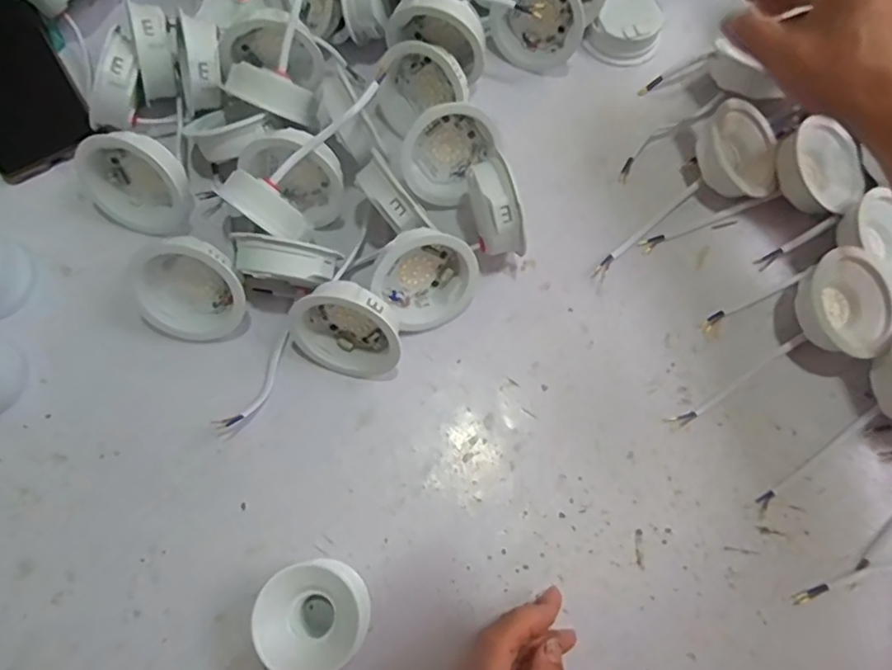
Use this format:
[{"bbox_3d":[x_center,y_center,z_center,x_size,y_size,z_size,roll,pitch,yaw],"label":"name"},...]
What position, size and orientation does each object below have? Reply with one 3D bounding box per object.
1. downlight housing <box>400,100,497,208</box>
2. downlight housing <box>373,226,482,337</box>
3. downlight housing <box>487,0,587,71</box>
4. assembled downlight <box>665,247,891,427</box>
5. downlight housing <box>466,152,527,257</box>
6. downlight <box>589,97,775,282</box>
[{"bbox_3d":[0.000,-0.132,0.425,0.053,0.066,0.020,21,30,-30],"label":"downlight housing"},{"bbox_3d":[-0.011,-0.037,0.399,0.066,0.029,0.070,-16,115,5],"label":"downlight housing"},{"bbox_3d":[0.070,-0.244,0.464,0.070,0.070,0.030,21,50,4],"label":"downlight housing"},{"bbox_3d":[0.224,0.003,0.396,0.162,0.045,0.066,-26,76,-8],"label":"assembled downlight"},{"bbox_3d":[0.031,-0.077,0.405,0.028,0.068,0.059,-17,74,-7],"label":"downlight housing"},{"bbox_3d":[0.177,-0.101,0.429,0.167,0.041,0.064,-39,78,-11],"label":"downlight"}]

